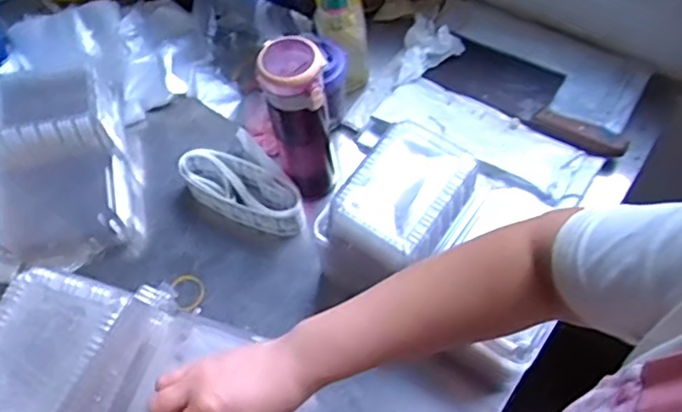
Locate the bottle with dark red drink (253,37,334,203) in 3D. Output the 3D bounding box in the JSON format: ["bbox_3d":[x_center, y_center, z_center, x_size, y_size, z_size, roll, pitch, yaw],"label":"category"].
[{"bbox_3d":[-0.049,-0.094,0.782,0.068,0.226,0.067,-12,59,-3],"label":"bottle with dark red drink"}]

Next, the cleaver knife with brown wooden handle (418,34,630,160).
[{"bbox_3d":[0.270,-0.157,0.907,0.276,0.030,0.113,31,66,20],"label":"cleaver knife with brown wooden handle"}]

